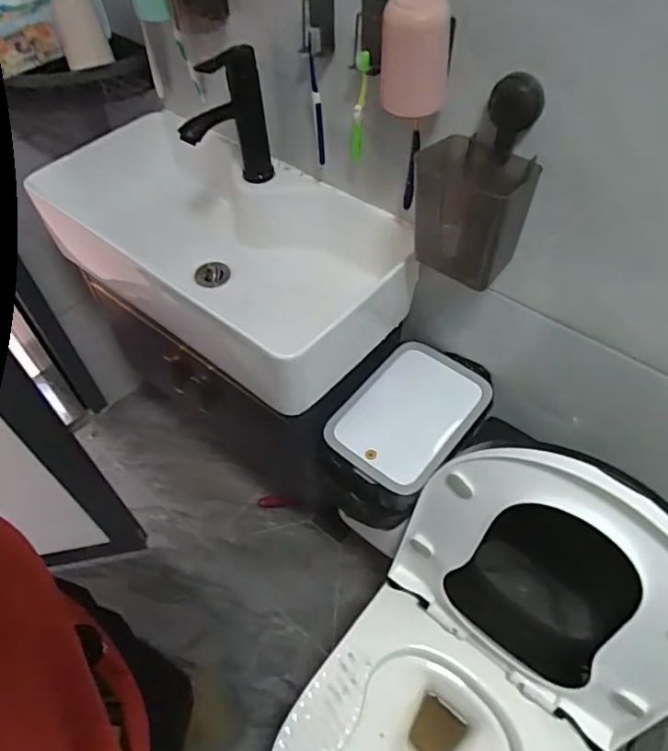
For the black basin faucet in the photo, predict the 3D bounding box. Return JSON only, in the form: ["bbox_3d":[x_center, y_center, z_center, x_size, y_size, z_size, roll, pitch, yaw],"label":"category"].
[{"bbox_3d":[-0.151,-0.343,0.786,0.041,0.177,0.142,34,61,25],"label":"black basin faucet"}]

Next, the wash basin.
[{"bbox_3d":[-0.184,-0.204,0.898,0.580,0.177,0.296,32,60,24],"label":"wash basin"}]

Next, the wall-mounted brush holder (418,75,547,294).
[{"bbox_3d":[0.163,-0.212,0.639,0.132,0.197,0.105,12,54,12],"label":"wall-mounted brush holder"}]

